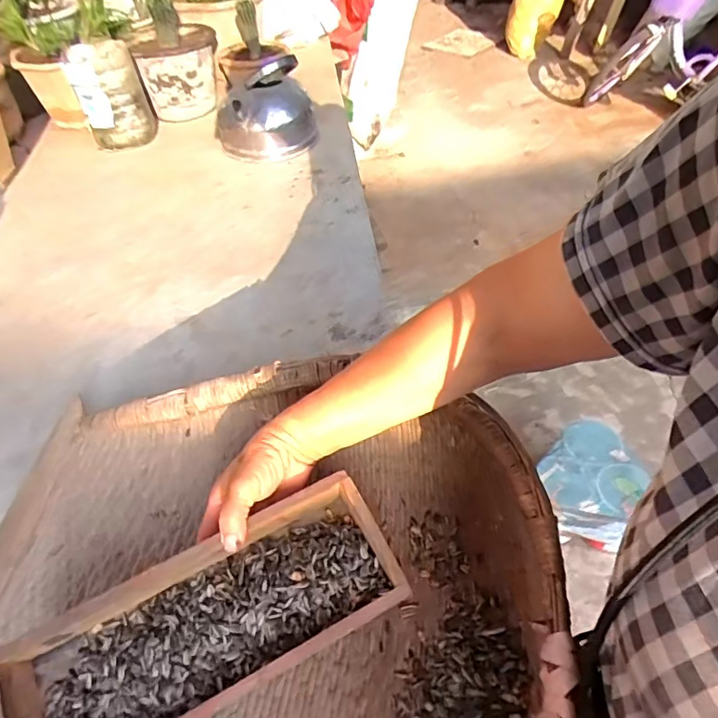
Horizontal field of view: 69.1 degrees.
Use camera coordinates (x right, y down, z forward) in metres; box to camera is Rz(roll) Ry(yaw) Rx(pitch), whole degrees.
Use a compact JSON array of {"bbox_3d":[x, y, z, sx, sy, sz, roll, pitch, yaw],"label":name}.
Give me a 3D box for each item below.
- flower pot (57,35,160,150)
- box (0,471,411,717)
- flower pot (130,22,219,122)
[{"bbox_3d":[-0.557,-0.593,1.177,0.146,0.182,0.150,-18,48,-14],"label":"flower pot"},{"bbox_3d":[-0.120,0.213,0.408,0.305,0.060,0.118,-24,50,-13],"label":"box"},{"bbox_3d":[-0.436,-0.708,1.301,0.182,0.161,0.147,-12,47,-9],"label":"flower pot"}]

